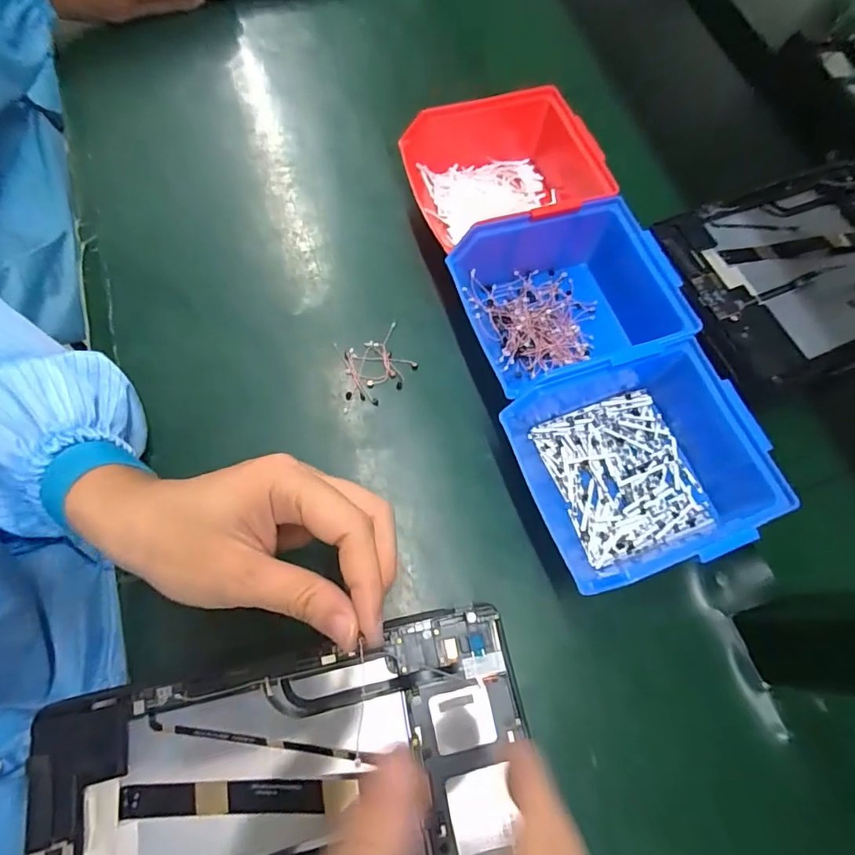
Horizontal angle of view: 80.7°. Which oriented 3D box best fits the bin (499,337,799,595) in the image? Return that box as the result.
[{"bbox_3d":[0.134,0.022,0.323,0.149,0.061,0.134,-13,71,-8],"label":"bin"}]

